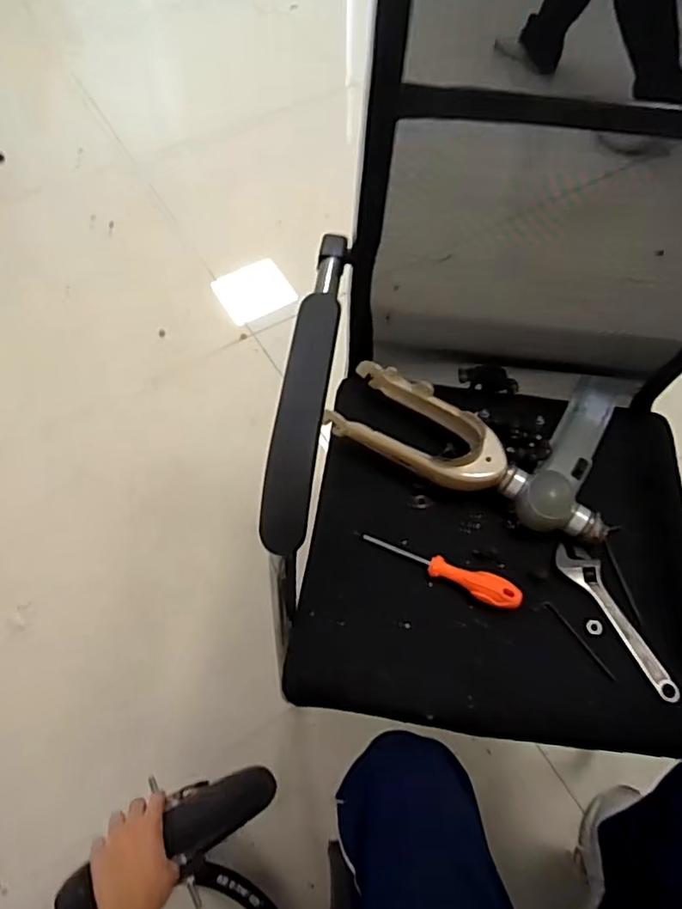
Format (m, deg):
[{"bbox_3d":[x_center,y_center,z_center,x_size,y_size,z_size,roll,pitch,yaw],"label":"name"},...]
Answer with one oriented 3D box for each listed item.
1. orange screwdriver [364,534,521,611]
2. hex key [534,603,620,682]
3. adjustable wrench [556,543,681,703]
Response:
[{"bbox_3d":[0.116,0.134,0.682,0.185,0.032,0.032,20,63,11],"label":"orange screwdriver"},{"bbox_3d":[0.262,0.204,0.651,0.019,0.010,0.106,-40,68,-19],"label":"hex key"},{"bbox_3d":[0.313,0.182,0.664,0.042,0.017,0.187,-27,65,-14],"label":"adjustable wrench"}]

